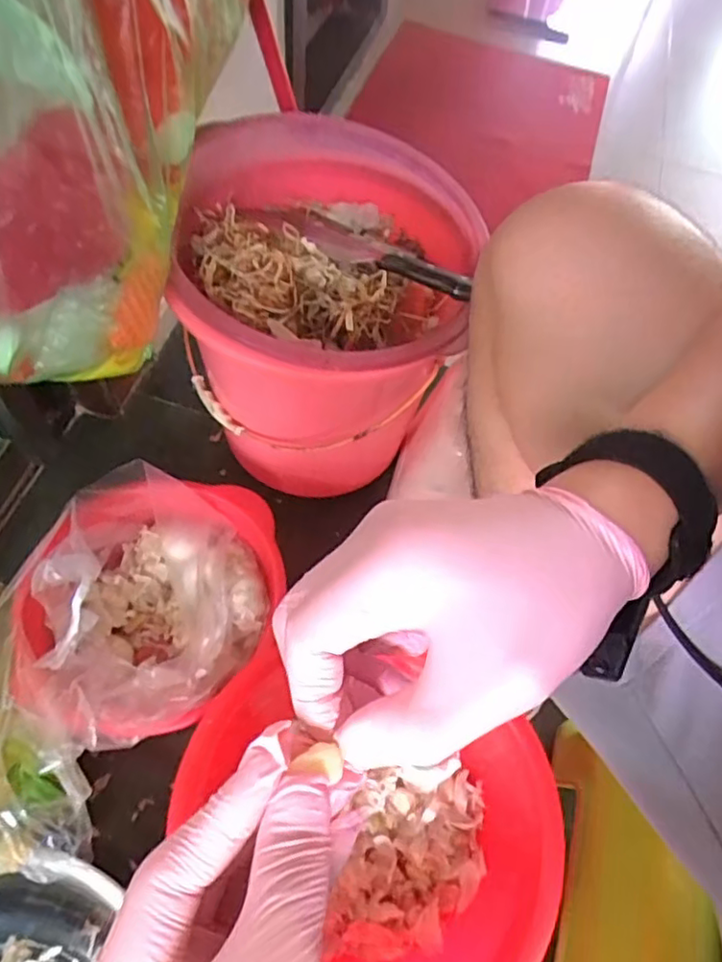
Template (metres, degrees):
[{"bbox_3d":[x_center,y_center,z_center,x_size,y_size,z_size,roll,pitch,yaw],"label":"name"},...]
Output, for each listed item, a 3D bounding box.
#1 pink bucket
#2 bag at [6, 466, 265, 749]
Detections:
[{"bbox_3d":[-0.036,-0.193,0.737,0.299,0.305,0.357,6,58,-3],"label":"pink bucket"},{"bbox_3d":[-0.225,0.120,0.632,0.216,0.217,0.249,39,62,16],"label":"bag"}]

